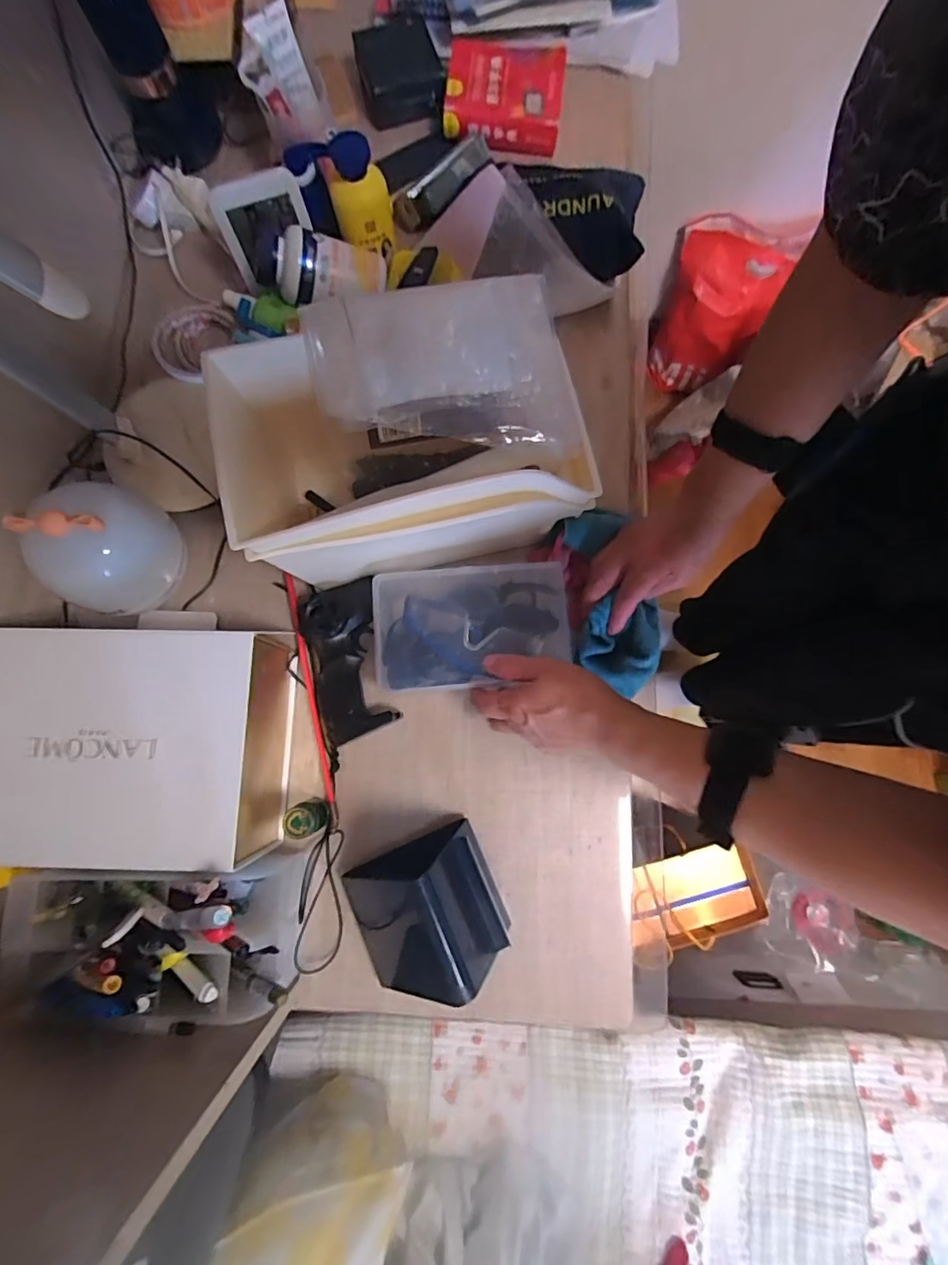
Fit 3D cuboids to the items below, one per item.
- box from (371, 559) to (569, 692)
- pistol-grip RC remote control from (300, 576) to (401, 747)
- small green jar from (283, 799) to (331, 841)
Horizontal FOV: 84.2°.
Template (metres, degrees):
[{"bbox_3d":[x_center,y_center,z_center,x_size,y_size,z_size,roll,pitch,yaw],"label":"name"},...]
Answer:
[{"bbox_3d":[-0.001,-0.007,0.487,0.177,0.044,0.111,-5,78,0],"label":"box"},{"bbox_3d":[-0.121,0.026,0.499,0.067,0.047,0.155,-14,82,-1],"label":"pistol-grip RC remote control"},{"bbox_3d":[-0.151,0.167,0.472,0.032,0.039,0.028,-23,82,-3],"label":"small green jar"}]

